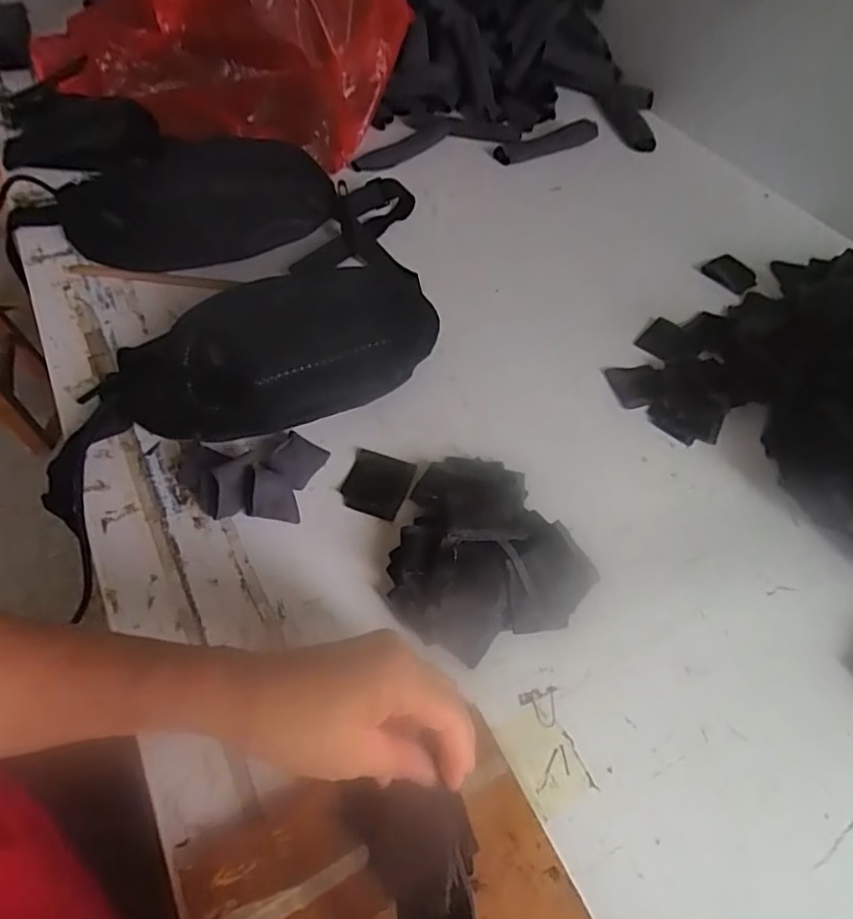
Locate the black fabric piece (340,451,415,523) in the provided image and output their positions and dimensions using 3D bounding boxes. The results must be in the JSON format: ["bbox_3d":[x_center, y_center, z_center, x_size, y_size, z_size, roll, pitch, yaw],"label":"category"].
[{"bbox_3d":[-0.039,0.018,0.455,0.048,0.006,0.054,17,54,10],"label":"black fabric piece"}]

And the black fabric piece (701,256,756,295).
[{"bbox_3d":[0.334,-0.203,0.637,0.050,0.009,0.051,-29,60,-22],"label":"black fabric piece"}]

